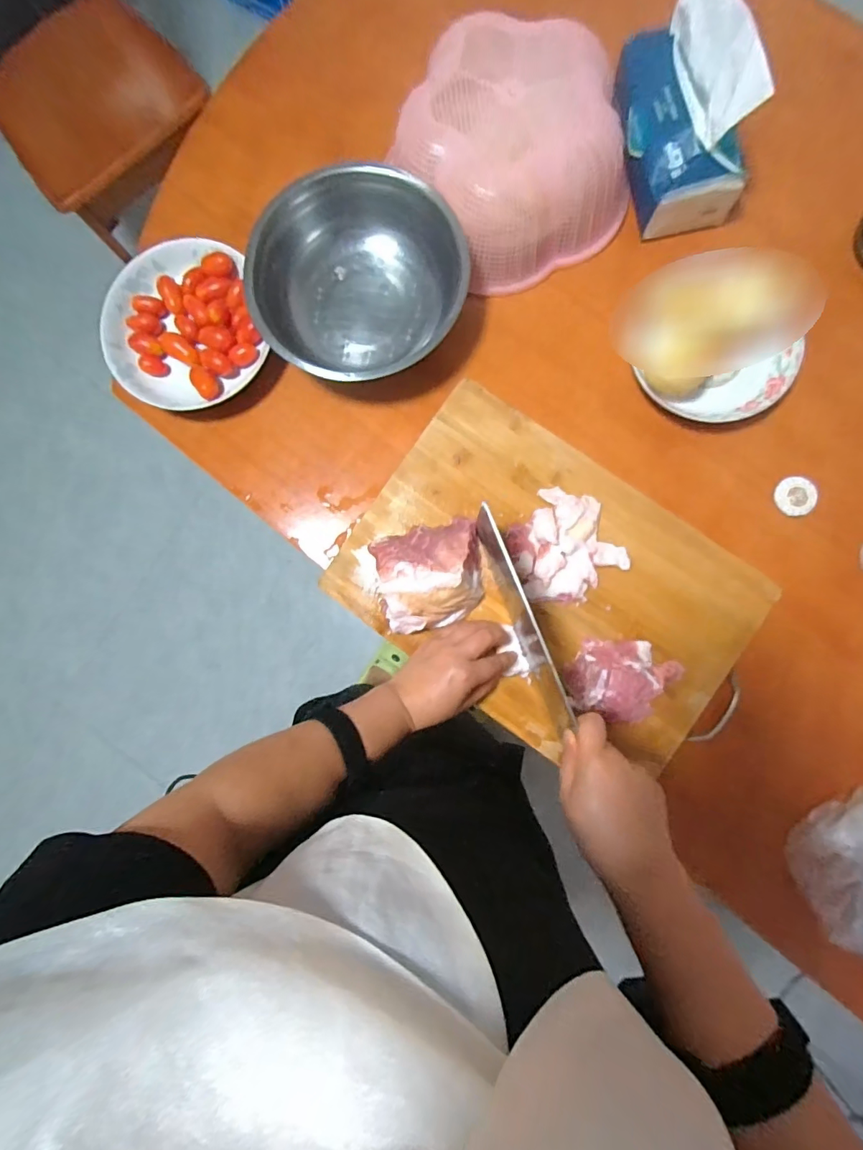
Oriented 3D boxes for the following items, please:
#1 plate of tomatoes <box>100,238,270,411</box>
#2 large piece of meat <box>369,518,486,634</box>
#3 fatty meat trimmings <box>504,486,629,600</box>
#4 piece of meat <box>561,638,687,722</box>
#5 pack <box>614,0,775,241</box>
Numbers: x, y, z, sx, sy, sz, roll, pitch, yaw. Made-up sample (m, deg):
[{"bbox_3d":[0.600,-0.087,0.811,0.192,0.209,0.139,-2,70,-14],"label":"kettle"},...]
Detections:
[{"bbox_3d":[-0.274,-0.274,0.508,0.166,0.054,0.171,0,86,3],"label":"plate of tomatoes"},{"bbox_3d":[-0.001,0.001,0.460,0.107,0.046,0.102,-11,86,0],"label":"large piece of meat"},{"bbox_3d":[0.135,-0.031,0.478,0.107,0.016,0.111,-26,85,1],"label":"fatty meat trimmings"},{"bbox_3d":[0.189,0.106,0.463,0.092,0.022,0.089,33,88,5],"label":"piece of meat"},{"bbox_3d":[0.250,-0.462,0.453,0.089,0.107,0.181,-17,85,2],"label":"pack"}]

